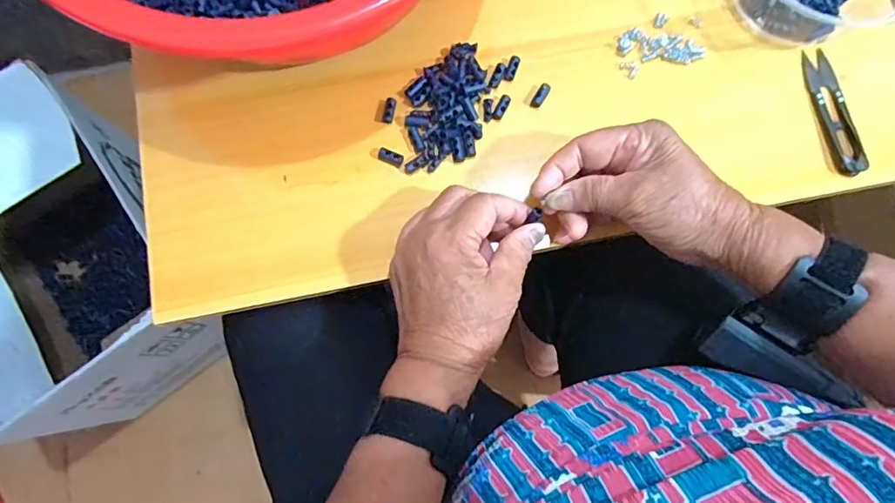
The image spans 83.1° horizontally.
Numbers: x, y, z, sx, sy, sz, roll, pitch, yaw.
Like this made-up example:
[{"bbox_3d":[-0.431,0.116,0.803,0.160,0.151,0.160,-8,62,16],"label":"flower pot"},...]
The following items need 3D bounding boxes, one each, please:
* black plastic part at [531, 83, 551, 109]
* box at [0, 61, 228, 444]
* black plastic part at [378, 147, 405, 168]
[{"bbox_3d":[0.071,-0.118,0.383,0.009,0.005,0.020,30,80,5],"label":"black plastic part"},{"bbox_3d":[-0.537,0.017,0.735,0.289,0.285,0.407,-33,81,-7],"label":"box"},{"bbox_3d":[-0.042,-0.070,0.372,0.020,0.004,0.010,23,80,4],"label":"black plastic part"}]

